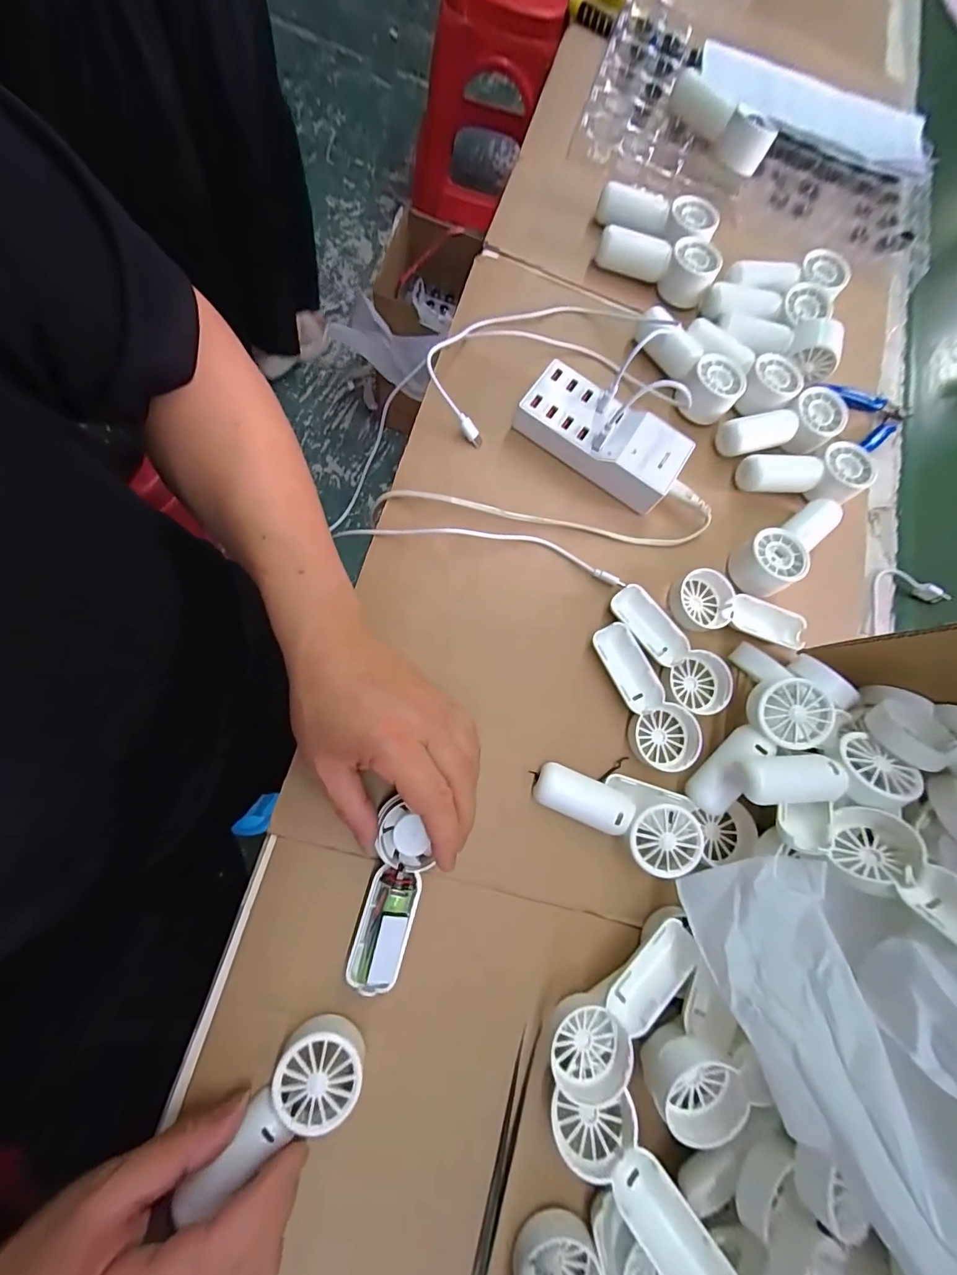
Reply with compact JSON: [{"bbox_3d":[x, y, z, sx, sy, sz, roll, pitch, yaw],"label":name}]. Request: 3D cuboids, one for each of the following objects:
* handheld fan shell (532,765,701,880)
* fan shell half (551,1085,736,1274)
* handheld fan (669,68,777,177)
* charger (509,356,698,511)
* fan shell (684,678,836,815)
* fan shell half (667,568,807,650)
[{"bbox_3d":[0.091,0.122,0.299,0.109,0.027,0.041,23,77,4],"label":"handheld fan shell"},{"bbox_3d":[0.090,0.300,0.244,0.106,0.019,0.041,35,77,32],"label":"fan shell half"},{"bbox_3d":[0.243,-0.521,0.448,0.042,0.032,0.109,-29,84,-14],"label":"handheld fan"},{"bbox_3d":[0.101,-0.165,0.357,0.131,0.031,0.061,36,75,0],"label":"charger"},{"bbox_3d":[0.186,0.073,0.301,0.048,0.022,0.108,42,100,8],"label":"fan shell"},{"bbox_3d":[0.210,-0.022,0.356,0.109,0.022,0.043,13,76,-6],"label":"fan shell half"}]

